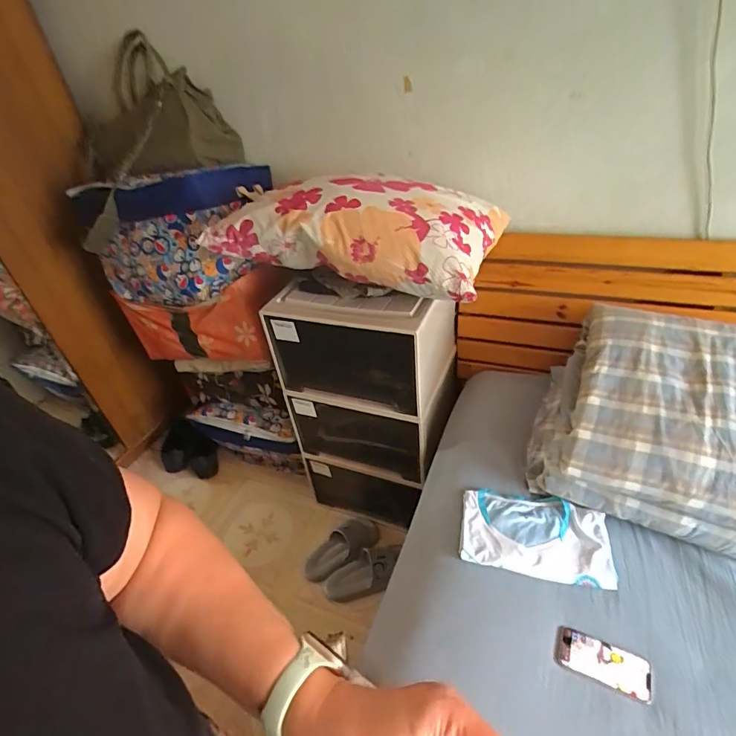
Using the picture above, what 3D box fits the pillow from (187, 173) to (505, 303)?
[{"bbox_3d":[-0.016,-0.366,1.120,0.635,0.183,0.408,8,41,20],"label":"pillow"}]

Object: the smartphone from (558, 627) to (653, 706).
[{"bbox_3d":[0.410,0.515,0.776,0.151,0.010,0.074,10,41,22],"label":"smartphone"}]

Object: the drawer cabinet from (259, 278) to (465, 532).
[{"bbox_3d":[0.013,0.091,1.436,0.479,0.805,0.365,5,40,17],"label":"drawer cabinet"}]

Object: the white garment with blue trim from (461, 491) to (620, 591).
[{"bbox_3d":[0.357,0.357,0.954,0.299,0.030,0.177,3,39,14],"label":"white garment with blue trim"}]

